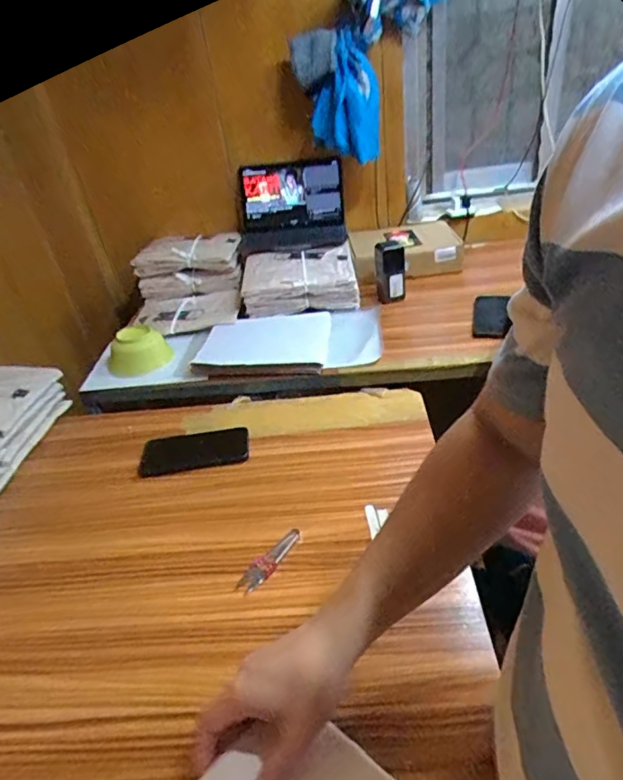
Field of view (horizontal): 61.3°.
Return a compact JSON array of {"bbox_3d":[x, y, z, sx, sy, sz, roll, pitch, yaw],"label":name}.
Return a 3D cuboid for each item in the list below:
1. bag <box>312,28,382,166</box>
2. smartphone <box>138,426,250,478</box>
[{"bbox_3d":[0.077,-0.671,1.215,0.132,0.248,0.105,12,38,25],"label":"bag"},{"bbox_3d":[-0.181,0.094,0.816,0.165,0.015,0.082,-5,41,-4],"label":"smartphone"}]

